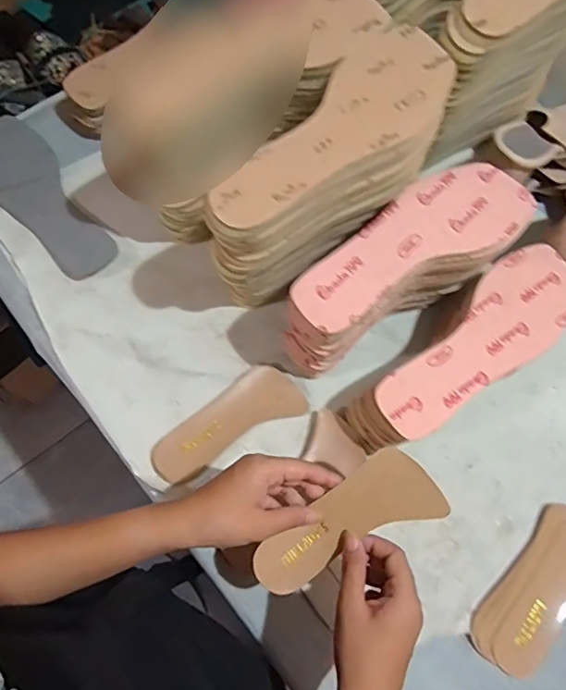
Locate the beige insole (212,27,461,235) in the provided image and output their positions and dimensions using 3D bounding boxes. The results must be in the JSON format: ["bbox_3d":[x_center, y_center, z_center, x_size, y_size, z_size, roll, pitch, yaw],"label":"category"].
[{"bbox_3d":[0.049,-0.164,0.400,0.080,0.015,0.237,37,72,11],"label":"beige insole"}]

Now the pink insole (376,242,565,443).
[{"bbox_3d":[0.183,-0.005,0.472,0.234,0.007,0.081,-39,75,-15],"label":"pink insole"}]

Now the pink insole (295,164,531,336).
[{"bbox_3d":[0.111,-0.091,0.445,0.232,0.009,0.080,-29,73,-13],"label":"pink insole"}]

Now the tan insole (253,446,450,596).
[{"bbox_3d":[0.047,0.141,0.402,0.149,0.016,0.059,-36,74,4],"label":"tan insole"}]

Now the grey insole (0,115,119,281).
[{"bbox_3d":[-0.280,-0.168,0.593,0.082,0.009,0.239,-33,74,-14],"label":"grey insole"}]

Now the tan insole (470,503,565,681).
[{"bbox_3d":[0.238,0.220,0.468,0.068,0.012,0.156,42,73,13],"label":"tan insole"}]

